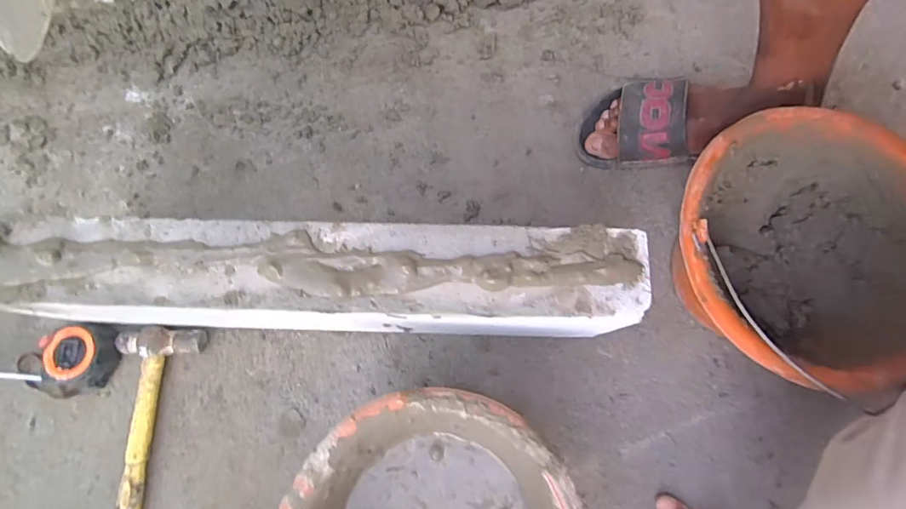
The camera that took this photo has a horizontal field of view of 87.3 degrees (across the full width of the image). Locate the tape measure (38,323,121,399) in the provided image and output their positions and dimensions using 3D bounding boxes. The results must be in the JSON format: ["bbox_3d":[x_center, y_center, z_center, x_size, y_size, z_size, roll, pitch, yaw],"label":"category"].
[{"bbox_3d":[-0.425,0.120,0.544,0.091,0.047,0.071,-11,76,-2],"label":"tape measure"}]

